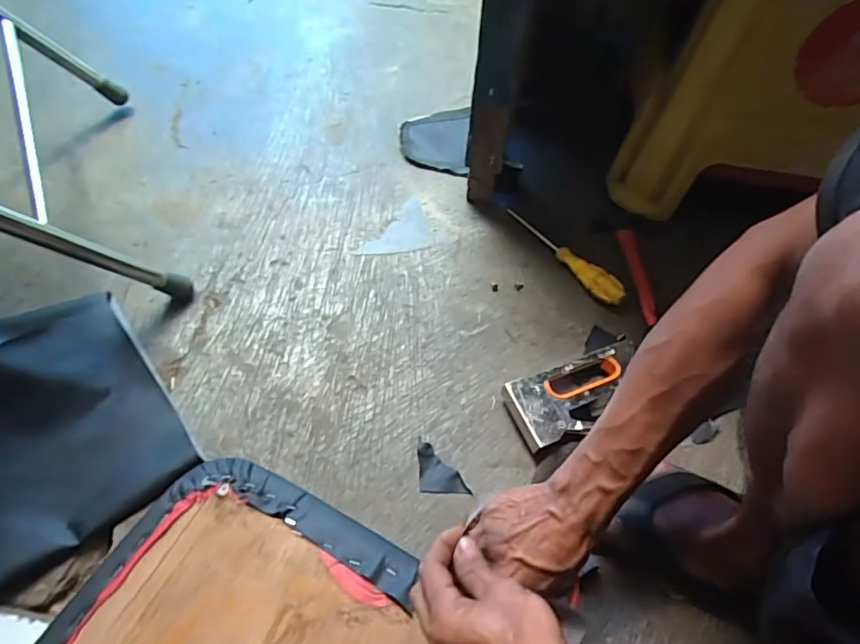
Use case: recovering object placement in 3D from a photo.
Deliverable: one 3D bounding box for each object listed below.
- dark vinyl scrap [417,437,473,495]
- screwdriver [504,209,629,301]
[{"bbox_3d":[0.014,0.156,0.591,0.056,0.005,0.053,4,57,-2],"label":"dark vinyl scrap"},{"bbox_3d":[0.183,-0.096,0.747,0.026,0.031,0.204,-29,64,-21],"label":"screwdriver"}]

